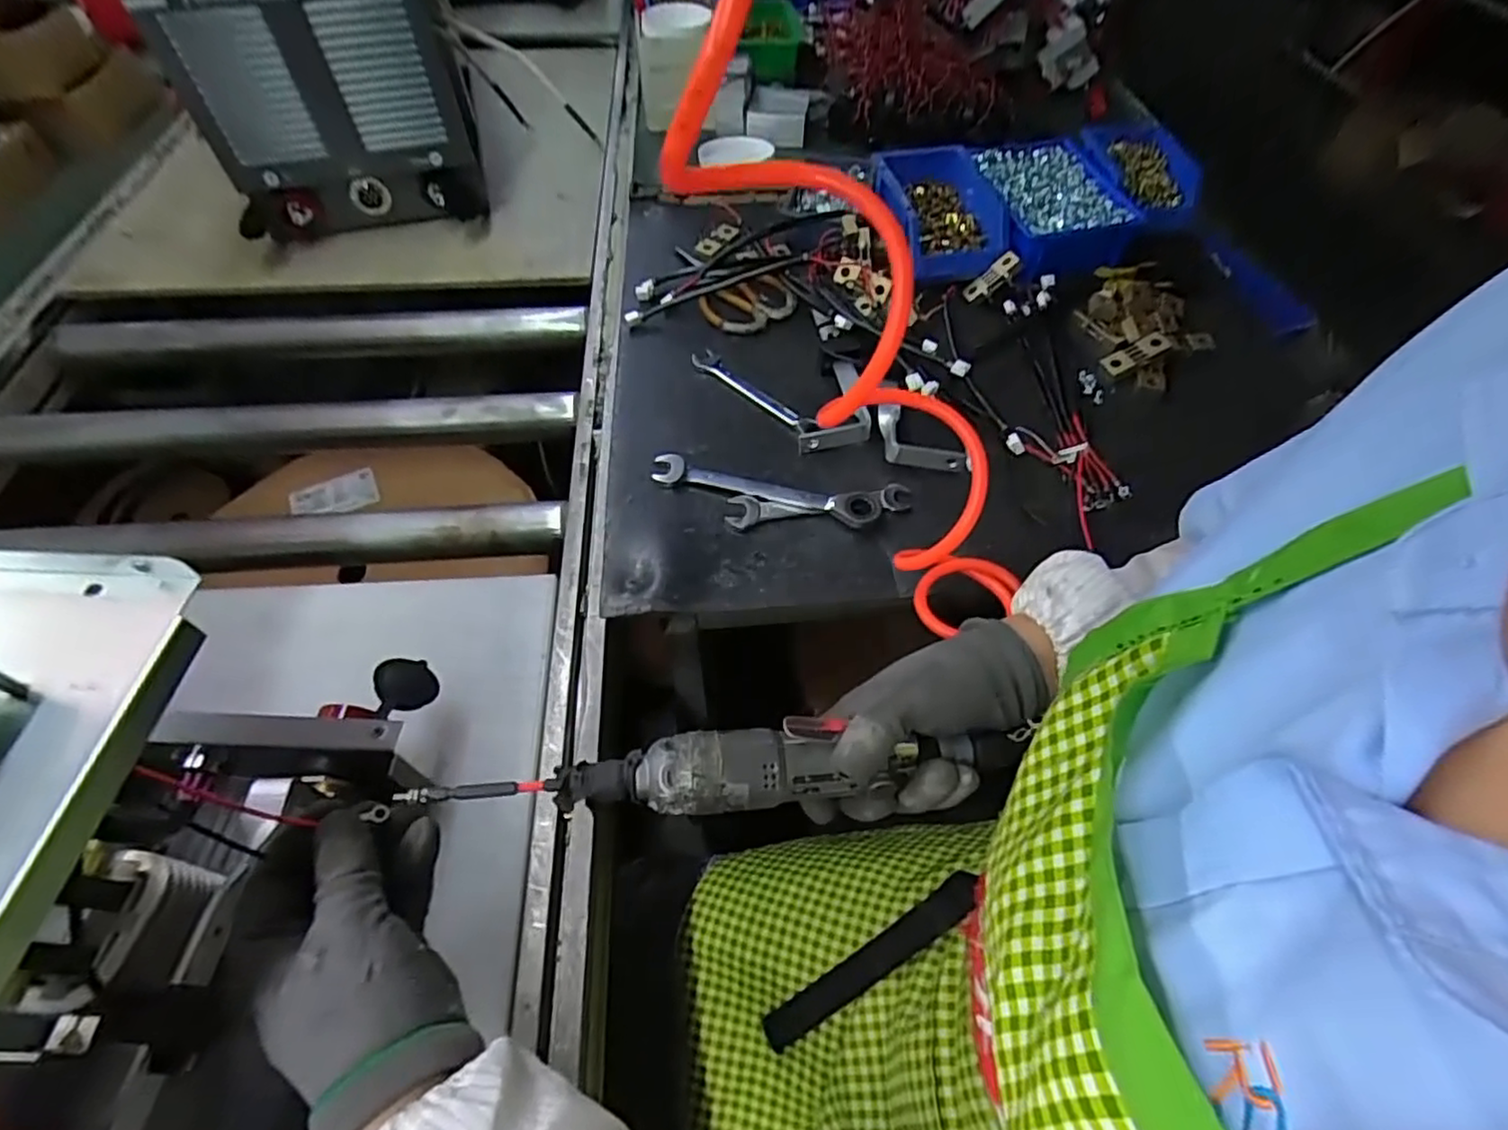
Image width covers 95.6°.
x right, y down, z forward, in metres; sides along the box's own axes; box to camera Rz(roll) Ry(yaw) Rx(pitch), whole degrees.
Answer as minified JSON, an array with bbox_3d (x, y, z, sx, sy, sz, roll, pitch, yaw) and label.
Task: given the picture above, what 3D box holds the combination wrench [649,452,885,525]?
[{"bbox_3d":[0.010,-0.066,0.596,0.197,0.016,0.033,13,55,8],"label":"combination wrench"}]

